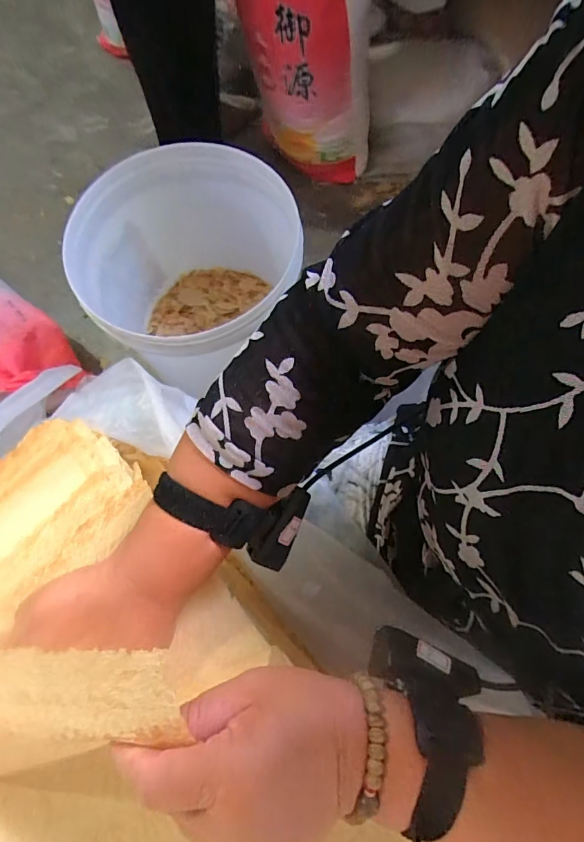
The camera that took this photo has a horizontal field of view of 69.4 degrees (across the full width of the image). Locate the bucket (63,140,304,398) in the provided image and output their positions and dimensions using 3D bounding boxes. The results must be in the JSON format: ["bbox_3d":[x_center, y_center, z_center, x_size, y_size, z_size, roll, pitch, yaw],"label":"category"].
[{"bbox_3d":[-0.205,-0.297,0.991,0.427,0.404,0.443,0,71,1],"label":"bucket"}]

